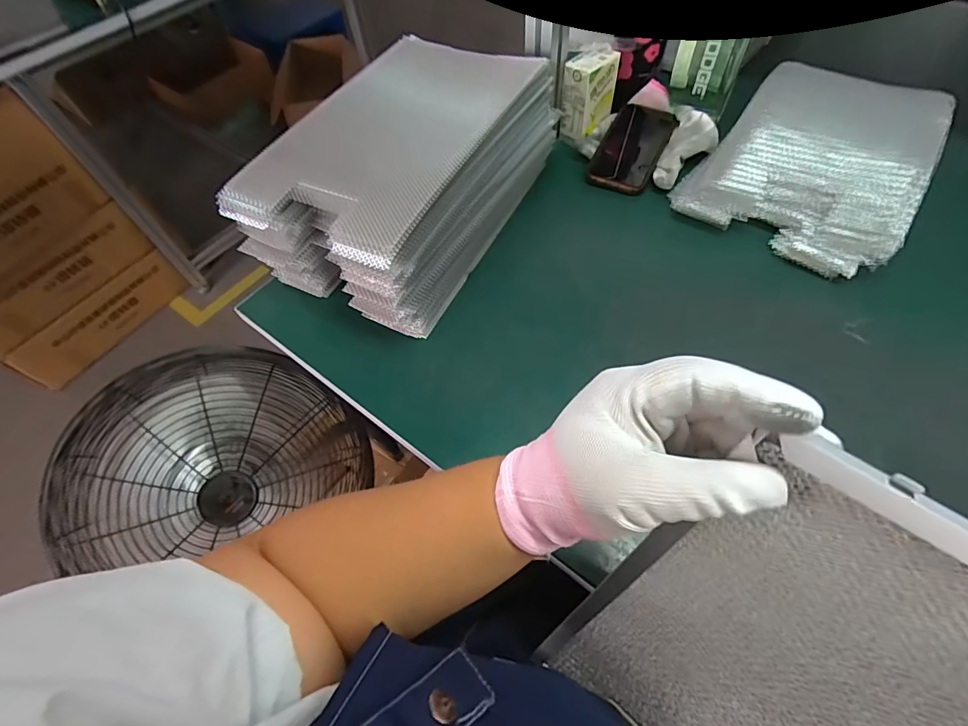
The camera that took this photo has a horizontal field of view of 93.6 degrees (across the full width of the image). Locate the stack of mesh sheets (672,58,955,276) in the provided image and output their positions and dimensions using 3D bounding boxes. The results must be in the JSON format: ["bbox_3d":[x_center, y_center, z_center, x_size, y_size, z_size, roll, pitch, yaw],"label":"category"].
[{"bbox_3d":[0.413,-0.262,0.557,0.223,0.066,0.311,33,66,22],"label":"stack of mesh sheets"}]

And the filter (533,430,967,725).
[{"bbox_3d":[0.161,0.187,0.251,0.199,0.311,0.021,32,44,18],"label":"filter"}]

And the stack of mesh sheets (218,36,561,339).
[{"bbox_3d":[-0.096,-0.228,0.563,0.244,0.147,0.361,24,63,18],"label":"stack of mesh sheets"}]

